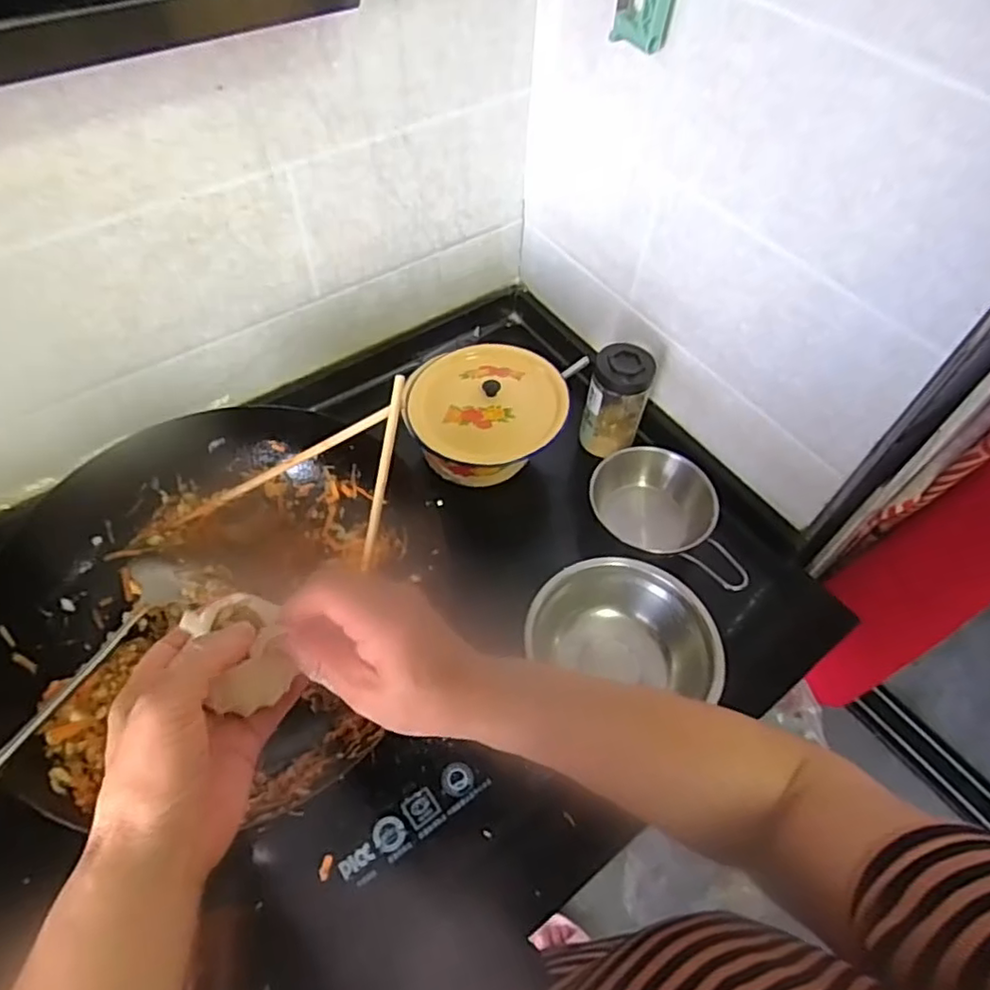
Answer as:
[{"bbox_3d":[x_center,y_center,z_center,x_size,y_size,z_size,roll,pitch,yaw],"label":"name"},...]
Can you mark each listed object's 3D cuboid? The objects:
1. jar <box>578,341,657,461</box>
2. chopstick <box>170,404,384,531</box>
[{"bbox_3d":[0.134,-0.102,0.703,0.062,0.123,0.056,16,56,7],"label":"jar"},{"bbox_3d":[-0.178,-0.021,0.529,0.212,0.014,0.013,-26,57,9],"label":"chopstick"}]

